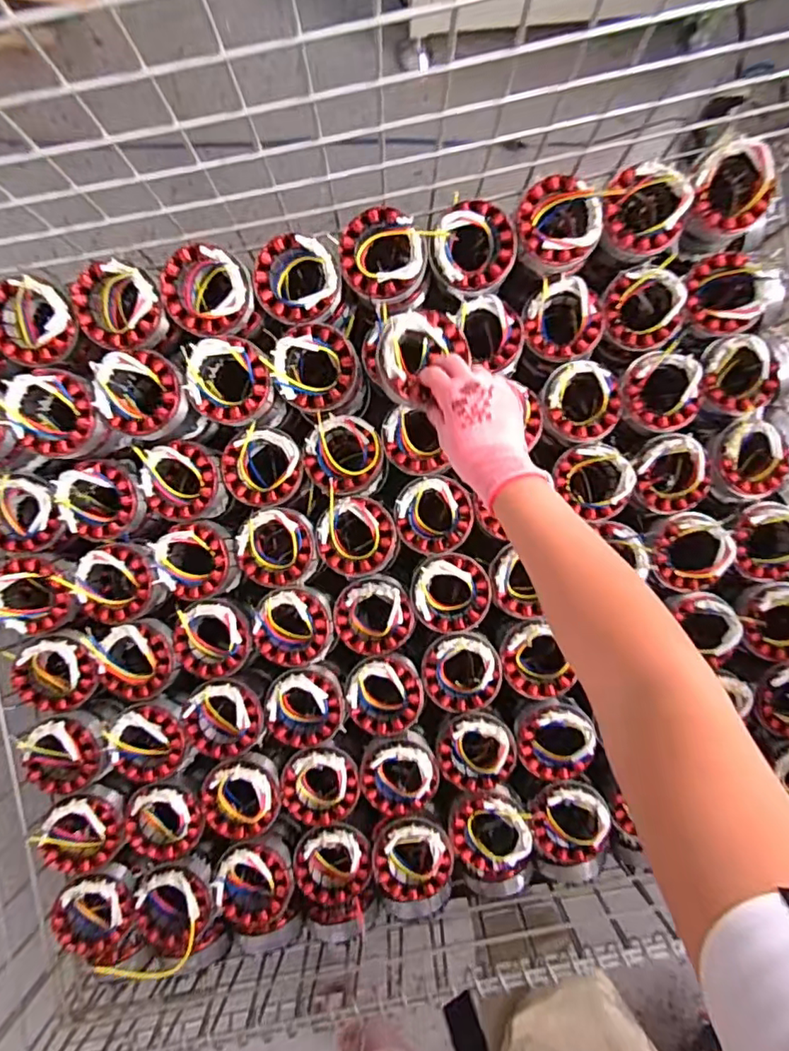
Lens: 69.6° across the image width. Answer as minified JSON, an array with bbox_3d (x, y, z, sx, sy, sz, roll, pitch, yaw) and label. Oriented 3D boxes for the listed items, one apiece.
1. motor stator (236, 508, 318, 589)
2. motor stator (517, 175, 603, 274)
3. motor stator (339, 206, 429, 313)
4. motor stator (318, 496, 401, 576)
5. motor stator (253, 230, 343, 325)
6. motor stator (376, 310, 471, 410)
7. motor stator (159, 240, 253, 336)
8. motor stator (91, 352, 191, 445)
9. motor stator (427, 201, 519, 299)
[{"bbox_3d":[-0.131,0.026,0.631,0.084,0.044,0.086,-6,92,-1],"label":"motor stator"},{"bbox_3d":[0.166,-0.305,0.586,0.089,0.050,0.087,0,92,-1],"label":"motor stator"},{"bbox_3d":[-0.011,-0.272,0.588,0.086,0.072,0.084,0,92,-1],"label":"motor stator"},{"bbox_3d":[-0.042,0.013,0.641,0.086,0.054,0.088,0,92,-1],"label":"motor stator"},{"bbox_3d":[-0.098,-0.248,0.587,0.086,0.050,0.086,0,92,-1],"label":"motor stator"},{"bbox_3d":[0.019,-0.156,0.537,0.082,0.032,0.083,-8,106,-19],"label":"motor stator"},{"bbox_3d":[-0.188,-0.238,0.575,0.085,0.046,0.083,0,92,-1],"label":"motor stator"},{"bbox_3d":[-0.257,-0.133,0.585,0.084,0.058,0.084,0,92,-1],"label":"motor stator"},{"bbox_3d":[0.081,-0.285,0.589,0.086,0.055,0.084,0,92,-1],"label":"motor stator"}]

